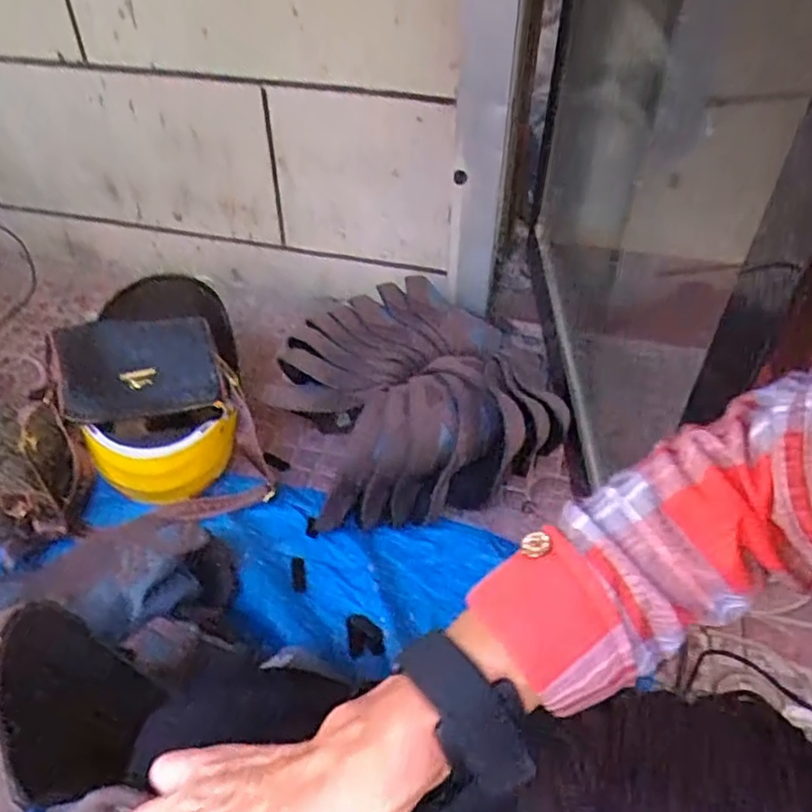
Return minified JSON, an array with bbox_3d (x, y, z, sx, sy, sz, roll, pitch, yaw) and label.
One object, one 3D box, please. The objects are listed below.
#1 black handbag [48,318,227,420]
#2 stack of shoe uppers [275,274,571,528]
[{"bbox_3d":[-0.366,-0.055,0.910,0.201,0.029,0.131,-9,89,-22],"label":"black handbag"},{"bbox_3d":[0.011,-0.027,1.011,0.366,0.167,0.371,-12,45,-13],"label":"stack of shoe uppers"}]

